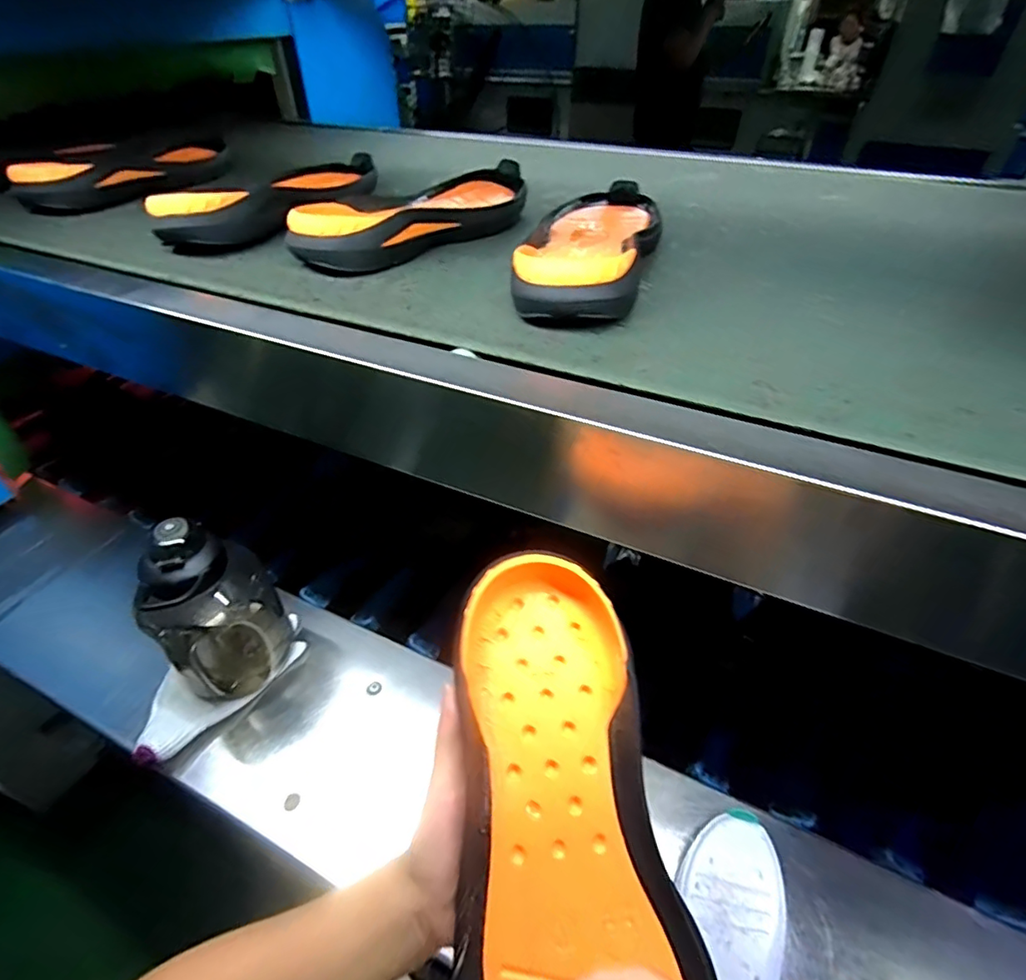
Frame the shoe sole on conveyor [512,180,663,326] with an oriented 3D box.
[{"bbox_3d":[0.077,-0.238,0.510,0.110,0.049,0.307,12,45,14],"label":"shoe sole on conveyor"}]

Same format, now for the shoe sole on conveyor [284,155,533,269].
[{"bbox_3d":[-0.077,-0.302,0.578,0.119,0.048,0.321,24,49,24],"label":"shoe sole on conveyor"}]

